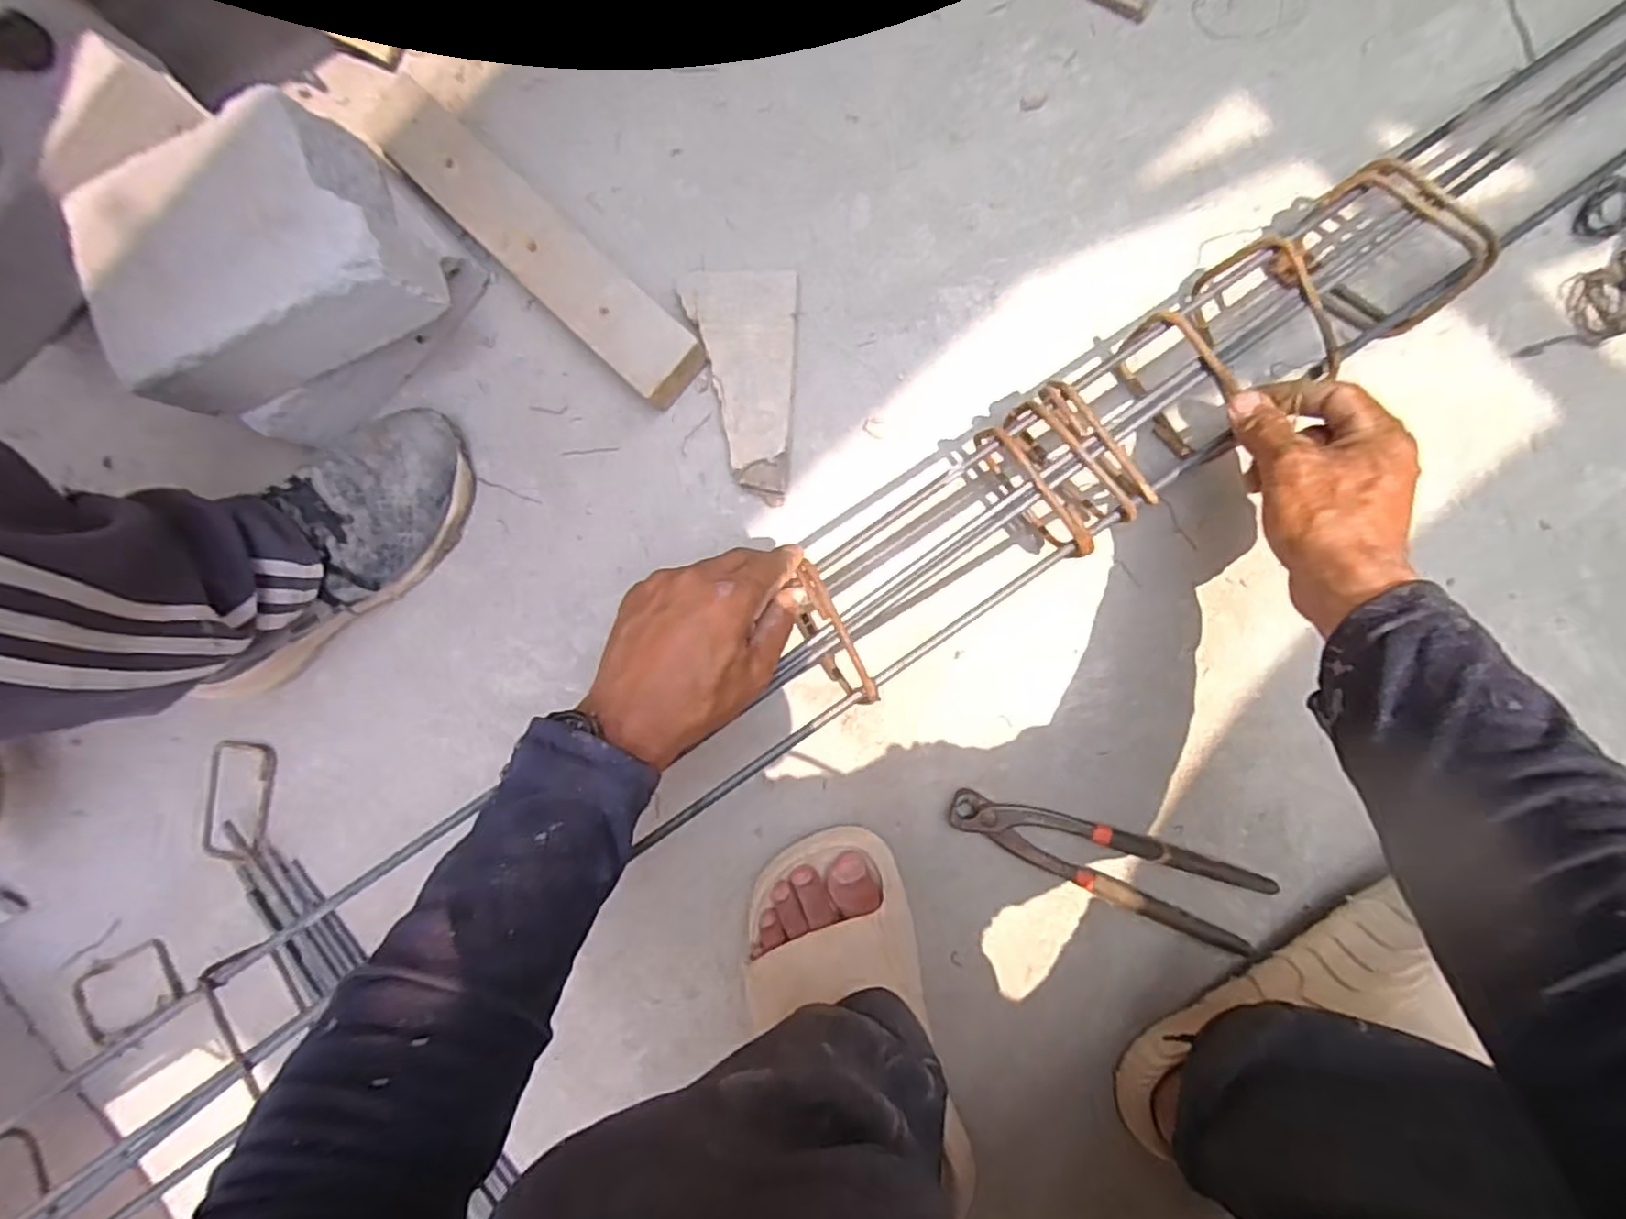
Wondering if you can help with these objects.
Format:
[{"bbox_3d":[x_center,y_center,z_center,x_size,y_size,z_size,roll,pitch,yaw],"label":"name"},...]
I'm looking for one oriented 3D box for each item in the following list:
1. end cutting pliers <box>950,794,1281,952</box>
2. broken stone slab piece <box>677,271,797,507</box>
[{"bbox_3d":[0.207,0.176,0.503,0.217,0.020,0.053,20,91,8],"label":"end cutting pliers"},{"bbox_3d":[-0.056,-0.167,0.526,0.083,0.025,0.163,2,88,8],"label":"broken stone slab piece"}]

